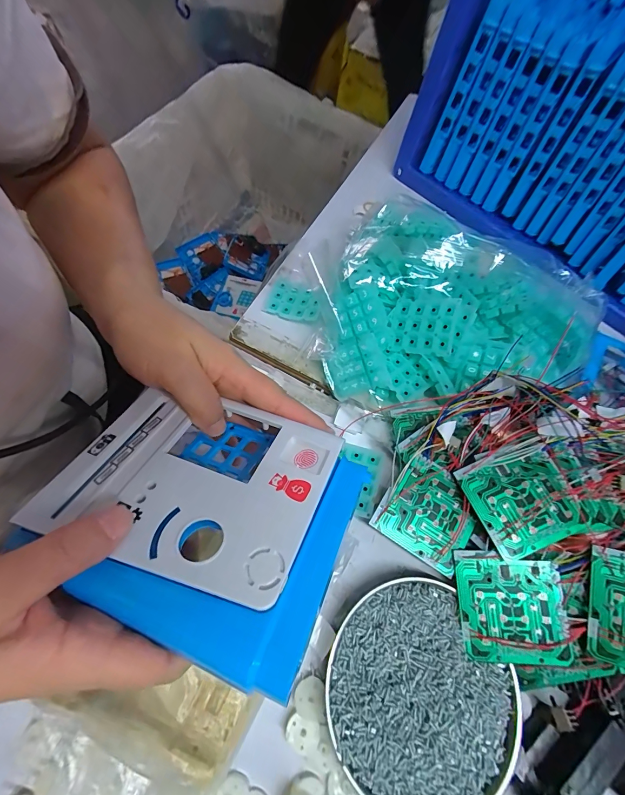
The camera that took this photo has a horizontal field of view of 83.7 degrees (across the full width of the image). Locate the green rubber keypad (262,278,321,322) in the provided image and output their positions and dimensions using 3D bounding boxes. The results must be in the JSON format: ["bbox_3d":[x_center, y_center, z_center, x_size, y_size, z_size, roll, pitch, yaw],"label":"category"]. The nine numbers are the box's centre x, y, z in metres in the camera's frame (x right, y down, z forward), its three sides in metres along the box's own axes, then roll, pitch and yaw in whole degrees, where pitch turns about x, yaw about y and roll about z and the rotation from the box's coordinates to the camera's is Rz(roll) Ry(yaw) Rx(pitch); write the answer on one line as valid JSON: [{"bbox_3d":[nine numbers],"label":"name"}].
[{"bbox_3d":[-0.019,-0.102,0.365,0.056,0.014,0.044,17,65,4],"label":"green rubber keypad"}]

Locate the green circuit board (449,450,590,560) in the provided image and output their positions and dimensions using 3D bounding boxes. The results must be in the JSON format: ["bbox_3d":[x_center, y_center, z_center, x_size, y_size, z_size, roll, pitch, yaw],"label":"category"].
[{"bbox_3d":[0.161,0.079,0.271,0.067,0.004,0.072,-27,68,2],"label":"green circuit board"}]

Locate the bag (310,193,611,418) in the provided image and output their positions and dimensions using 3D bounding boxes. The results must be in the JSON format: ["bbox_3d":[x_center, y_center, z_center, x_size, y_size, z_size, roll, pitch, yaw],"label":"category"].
[{"bbox_3d":[0.129,-0.101,0.346,0.246,0.063,0.203,-6,67,-11],"label":"bag"}]

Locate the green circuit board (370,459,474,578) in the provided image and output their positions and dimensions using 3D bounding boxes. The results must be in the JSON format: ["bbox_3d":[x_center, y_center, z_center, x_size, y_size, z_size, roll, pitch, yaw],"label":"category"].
[{"bbox_3d":[0.094,0.092,0.282,0.071,0.004,0.070,33,75,7],"label":"green circuit board"}]

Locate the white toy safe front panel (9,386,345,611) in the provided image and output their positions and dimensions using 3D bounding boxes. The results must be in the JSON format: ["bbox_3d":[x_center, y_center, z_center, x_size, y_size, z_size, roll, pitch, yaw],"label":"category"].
[{"bbox_3d":[-0.065,0.043,0.199,0.139,0.009,0.108,17,46,13],"label":"white toy safe front panel"}]

